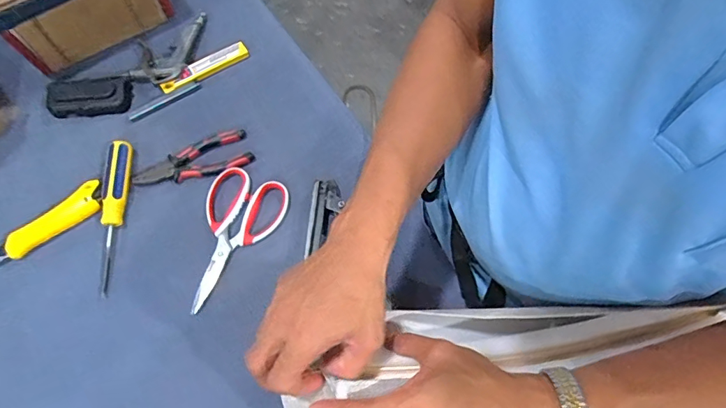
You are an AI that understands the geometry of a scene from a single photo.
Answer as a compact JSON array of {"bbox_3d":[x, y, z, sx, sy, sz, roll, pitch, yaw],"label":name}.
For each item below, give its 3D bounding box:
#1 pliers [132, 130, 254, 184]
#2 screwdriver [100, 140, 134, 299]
[{"bbox_3d":[-0.229,-0.057,0.603,0.152,0.012,0.055,-20,74,-8],"label":"pliers"},{"bbox_3d":[-0.319,0.013,0.573,0.038,0.027,0.191,-5,72,-3],"label":"screwdriver"}]

